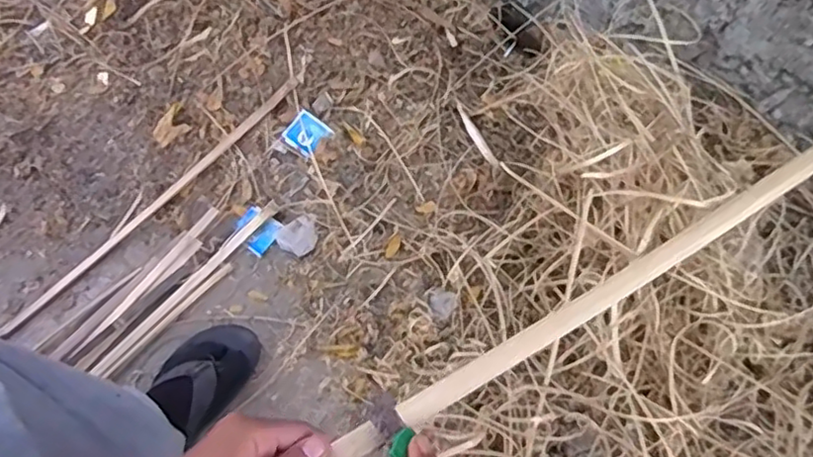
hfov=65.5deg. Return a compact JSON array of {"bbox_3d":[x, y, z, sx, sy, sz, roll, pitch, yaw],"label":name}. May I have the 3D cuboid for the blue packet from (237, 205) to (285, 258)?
[{"bbox_3d":[-0.224,0.004,0.952,0.060,0.012,0.058,33,67,12],"label":"blue packet"}]

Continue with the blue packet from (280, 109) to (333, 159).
[{"bbox_3d":[-0.158,-0.148,0.990,0.059,0.005,0.063,41,84,6],"label":"blue packet"}]

